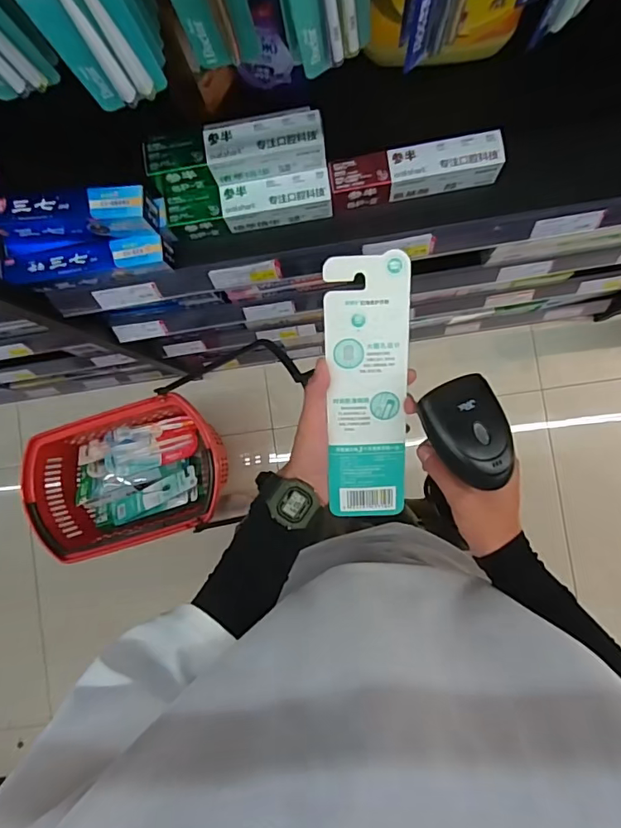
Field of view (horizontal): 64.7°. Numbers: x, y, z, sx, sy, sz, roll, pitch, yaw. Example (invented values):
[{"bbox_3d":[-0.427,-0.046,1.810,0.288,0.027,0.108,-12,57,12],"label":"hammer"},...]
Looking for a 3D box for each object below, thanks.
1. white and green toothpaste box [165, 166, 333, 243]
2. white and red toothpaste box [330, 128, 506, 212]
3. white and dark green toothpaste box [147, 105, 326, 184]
[{"bbox_3d":[-0.082,-0.285,0.674,0.219,0.052,0.051,-9,87,4],"label":"white and green toothpaste box"},{"bbox_3d":[0.139,-0.326,0.658,0.220,0.051,0.051,-9,87,4],"label":"white and red toothpaste box"},{"bbox_3d":[-0.094,-0.334,0.626,0.220,0.052,0.053,-9,87,4],"label":"white and dark green toothpaste box"}]

